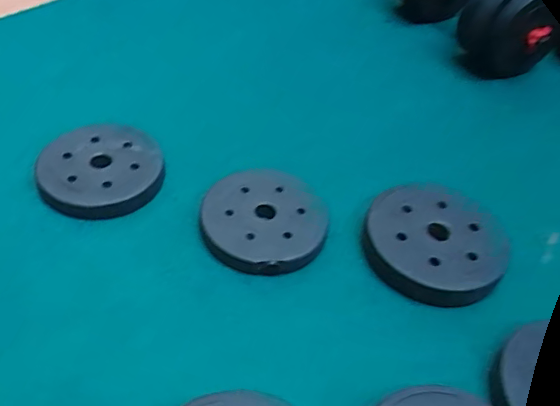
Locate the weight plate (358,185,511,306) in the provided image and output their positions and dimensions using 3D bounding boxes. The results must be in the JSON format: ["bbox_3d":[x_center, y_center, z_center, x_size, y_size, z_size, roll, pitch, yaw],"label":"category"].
[{"bbox_3d":[0.215,0.049,0.776,0.190,0.023,0.198,3,46,-3],"label":"weight plate"}]

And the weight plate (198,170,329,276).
[{"bbox_3d":[-0.020,0.013,0.777,0.167,0.027,0.189,6,46,1],"label":"weight plate"}]

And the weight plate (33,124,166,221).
[{"bbox_3d":[-0.261,-0.052,0.803,0.169,0.028,0.169,3,46,-3],"label":"weight plate"}]

